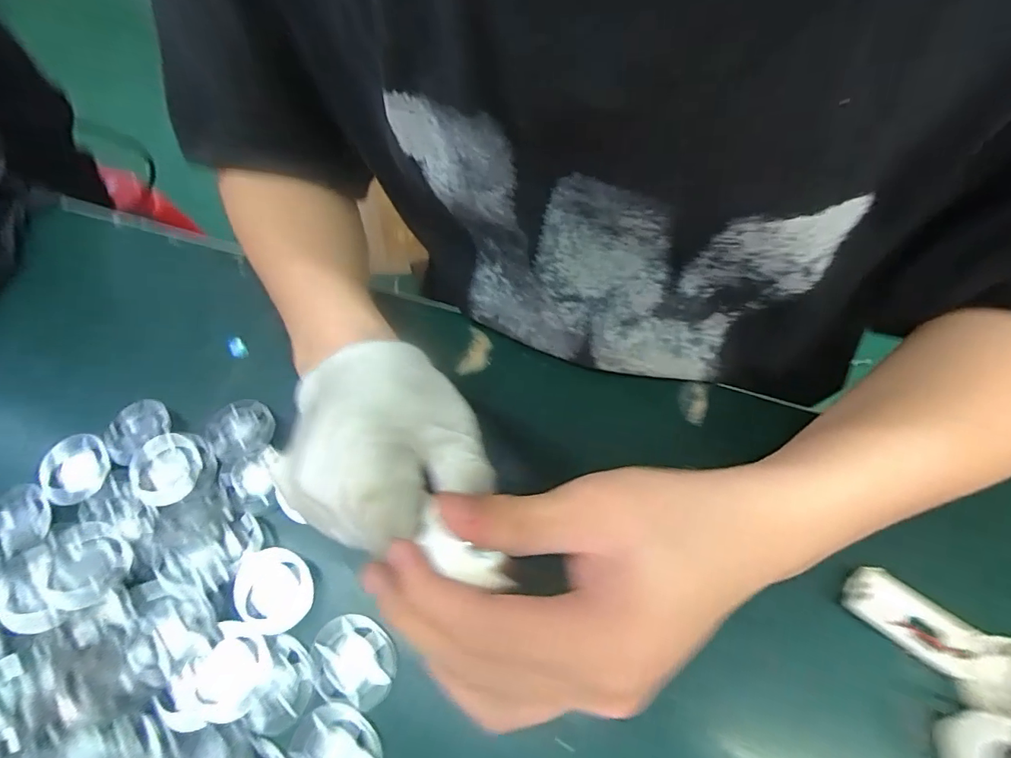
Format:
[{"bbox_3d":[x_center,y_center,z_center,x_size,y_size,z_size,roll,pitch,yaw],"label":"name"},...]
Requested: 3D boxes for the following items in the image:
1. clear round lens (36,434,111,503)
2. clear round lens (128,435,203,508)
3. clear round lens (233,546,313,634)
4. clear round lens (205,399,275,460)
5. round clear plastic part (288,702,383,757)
[{"bbox_3d":[-0.267,0.056,0.309,0.038,0.010,0.041,-1,64,2],"label":"clear round lens"},{"bbox_3d":[-0.207,0.053,0.303,0.039,0.005,0.044,-15,64,-5],"label":"clear round lens"},{"bbox_3d":[-0.127,0.114,0.270,0.038,0.004,0.044,-22,65,-8],"label":"clear round lens"},{"bbox_3d":[-0.168,0.031,0.316,0.039,0.007,0.039,-1,64,2],"label":"clear round lens"},{"bbox_3d":[-0.081,0.181,0.238,0.039,0.005,0.046,-38,68,-15],"label":"round clear plastic part"}]

